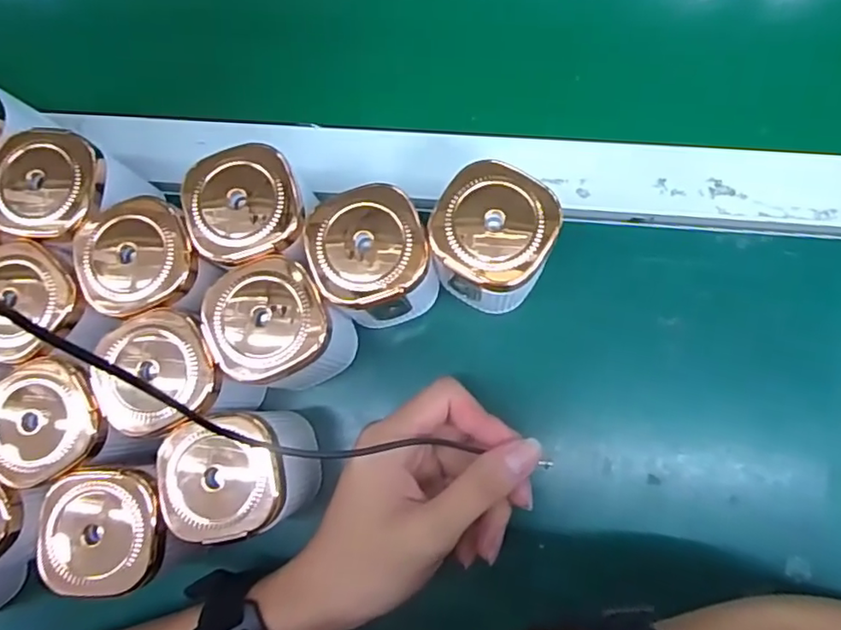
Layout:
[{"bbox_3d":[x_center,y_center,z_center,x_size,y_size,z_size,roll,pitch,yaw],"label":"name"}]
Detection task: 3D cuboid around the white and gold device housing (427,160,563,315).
[{"bbox_3d":[0.036,-0.034,0.305,0.056,0.077,0.058,25,85,8],"label":"white and gold device housing"}]

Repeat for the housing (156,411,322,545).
[{"bbox_3d":[-0.080,0.074,0.296,0.065,0.061,0.052,-10,81,4],"label":"housing"}]

